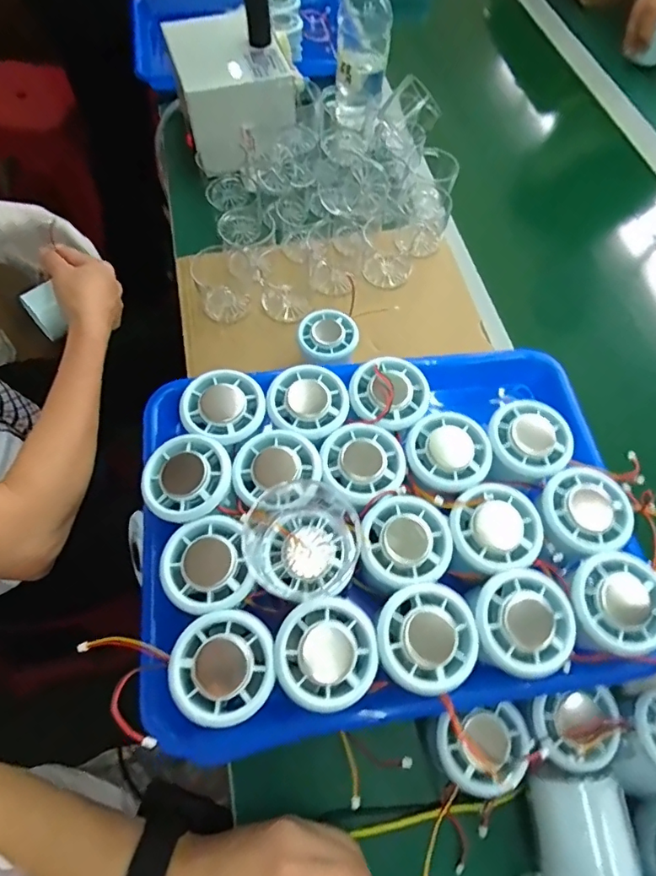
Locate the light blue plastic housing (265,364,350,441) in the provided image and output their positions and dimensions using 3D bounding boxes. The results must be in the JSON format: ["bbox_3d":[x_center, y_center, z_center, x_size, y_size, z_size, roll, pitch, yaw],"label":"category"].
[{"bbox_3d":[-0.014,-0.024,0.357,0.053,0.017,0.055,0,62,-1],"label":"light blue plastic housing"}]

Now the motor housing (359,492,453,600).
[{"bbox_3d":[0.048,0.072,0.330,0.054,0.037,0.059,0,62,-1],"label":"motor housing"}]

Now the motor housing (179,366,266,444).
[{"bbox_3d":[-0.072,-0.019,0.356,0.055,0.023,0.053,0,62,-1],"label":"motor housing"}]

